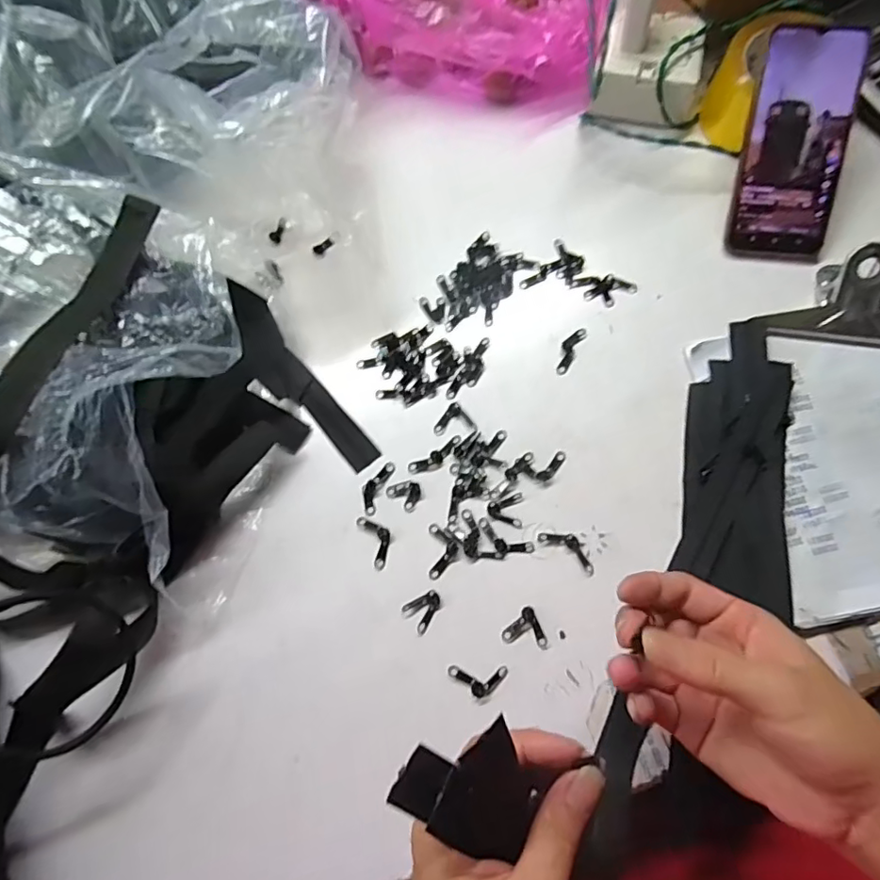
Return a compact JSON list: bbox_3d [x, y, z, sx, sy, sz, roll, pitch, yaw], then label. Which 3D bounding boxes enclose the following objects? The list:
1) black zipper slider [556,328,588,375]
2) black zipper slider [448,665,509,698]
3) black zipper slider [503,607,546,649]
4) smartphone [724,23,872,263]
[{"bbox_3d":[0.102,-0.072,0.435,0.012,0.004,0.044,29,76,10],"label":"black zipper slider"},{"bbox_3d":[0.025,0.159,0.364,0.039,0.004,0.018,0,73,2],"label":"black zipper slider"},{"bbox_3d":[0.056,0.130,0.372,0.026,0.004,0.027,-22,74,-4],"label":"black zipper slider"},{"bbox_3d":[0.278,-0.228,0.433,0.078,0.012,0.164,5,105,4],"label":"smartphone"}]

